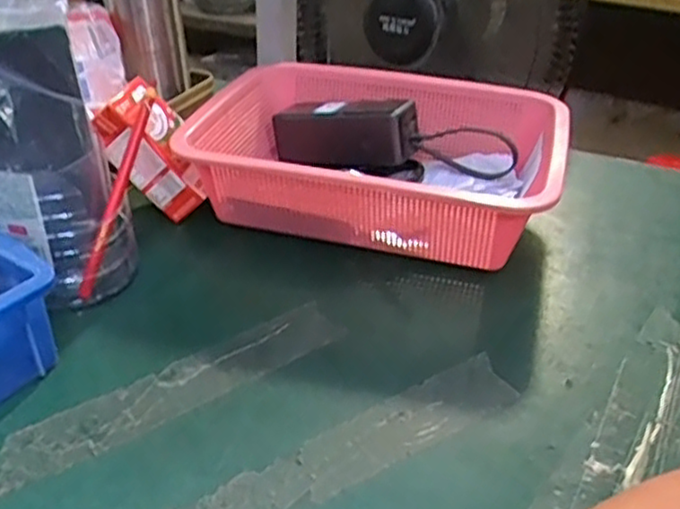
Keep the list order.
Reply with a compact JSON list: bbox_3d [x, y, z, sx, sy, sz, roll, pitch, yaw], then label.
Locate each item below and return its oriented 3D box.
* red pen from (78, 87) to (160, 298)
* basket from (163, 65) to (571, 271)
[{"bbox_3d":[-0.160,-0.044,0.506,0.013,0.155,0.011,17,-2,23],"label":"red pen"},{"bbox_3d":[0.034,-0.083,0.620,0.302,0.089,0.223,10,35,15],"label":"basket"}]

